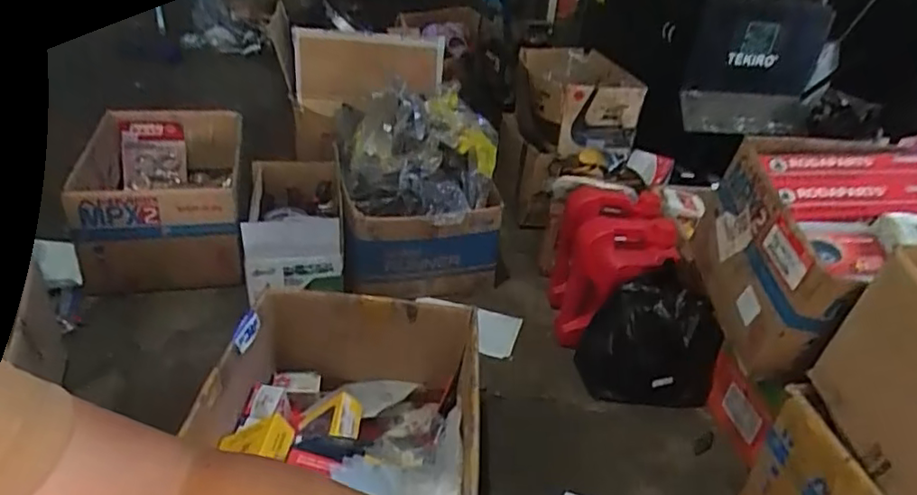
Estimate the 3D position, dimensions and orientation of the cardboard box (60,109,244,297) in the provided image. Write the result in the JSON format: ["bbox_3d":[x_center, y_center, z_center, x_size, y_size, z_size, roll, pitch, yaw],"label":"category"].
[{"bbox_3d":[-0.668,-0.121,1.419,0.318,0.231,0.491,-4,31,-16],"label":"cardboard box"}]

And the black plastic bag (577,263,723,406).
[{"bbox_3d":[0.354,0.171,1.146,0.236,0.218,0.130,9,30,7],"label":"black plastic bag"}]

